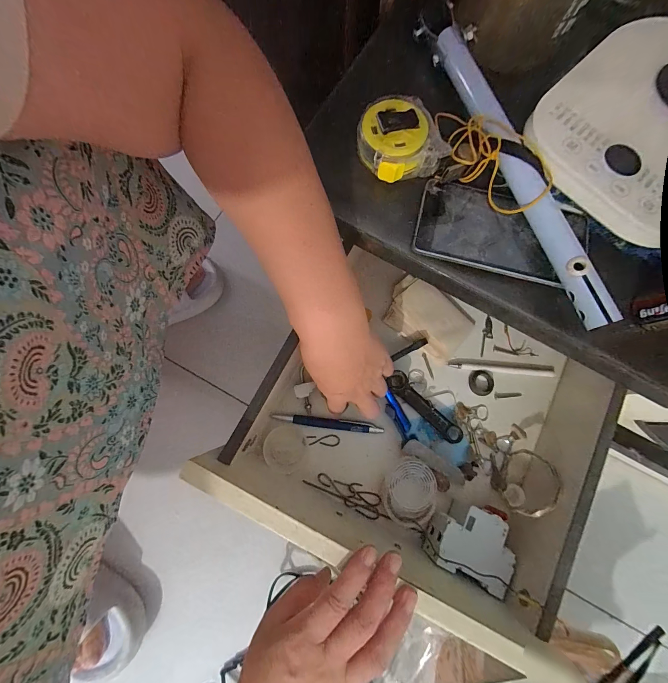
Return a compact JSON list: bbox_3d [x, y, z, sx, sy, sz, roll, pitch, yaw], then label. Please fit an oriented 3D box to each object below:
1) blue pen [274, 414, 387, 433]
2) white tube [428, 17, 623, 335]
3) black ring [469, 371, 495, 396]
[{"bbox_3d":[-0.006,0.097,0.358,0.127,0.010,0.012,5,77,1],"label":"blue pen"},{"bbox_3d":[0.156,-0.147,0.251,0.031,0.025,0.286,-18,78,-4],"label":"white tube"},{"bbox_3d":[0.184,0.052,0.375,0.031,0.004,0.031,0,77,0],"label":"black ring"}]

